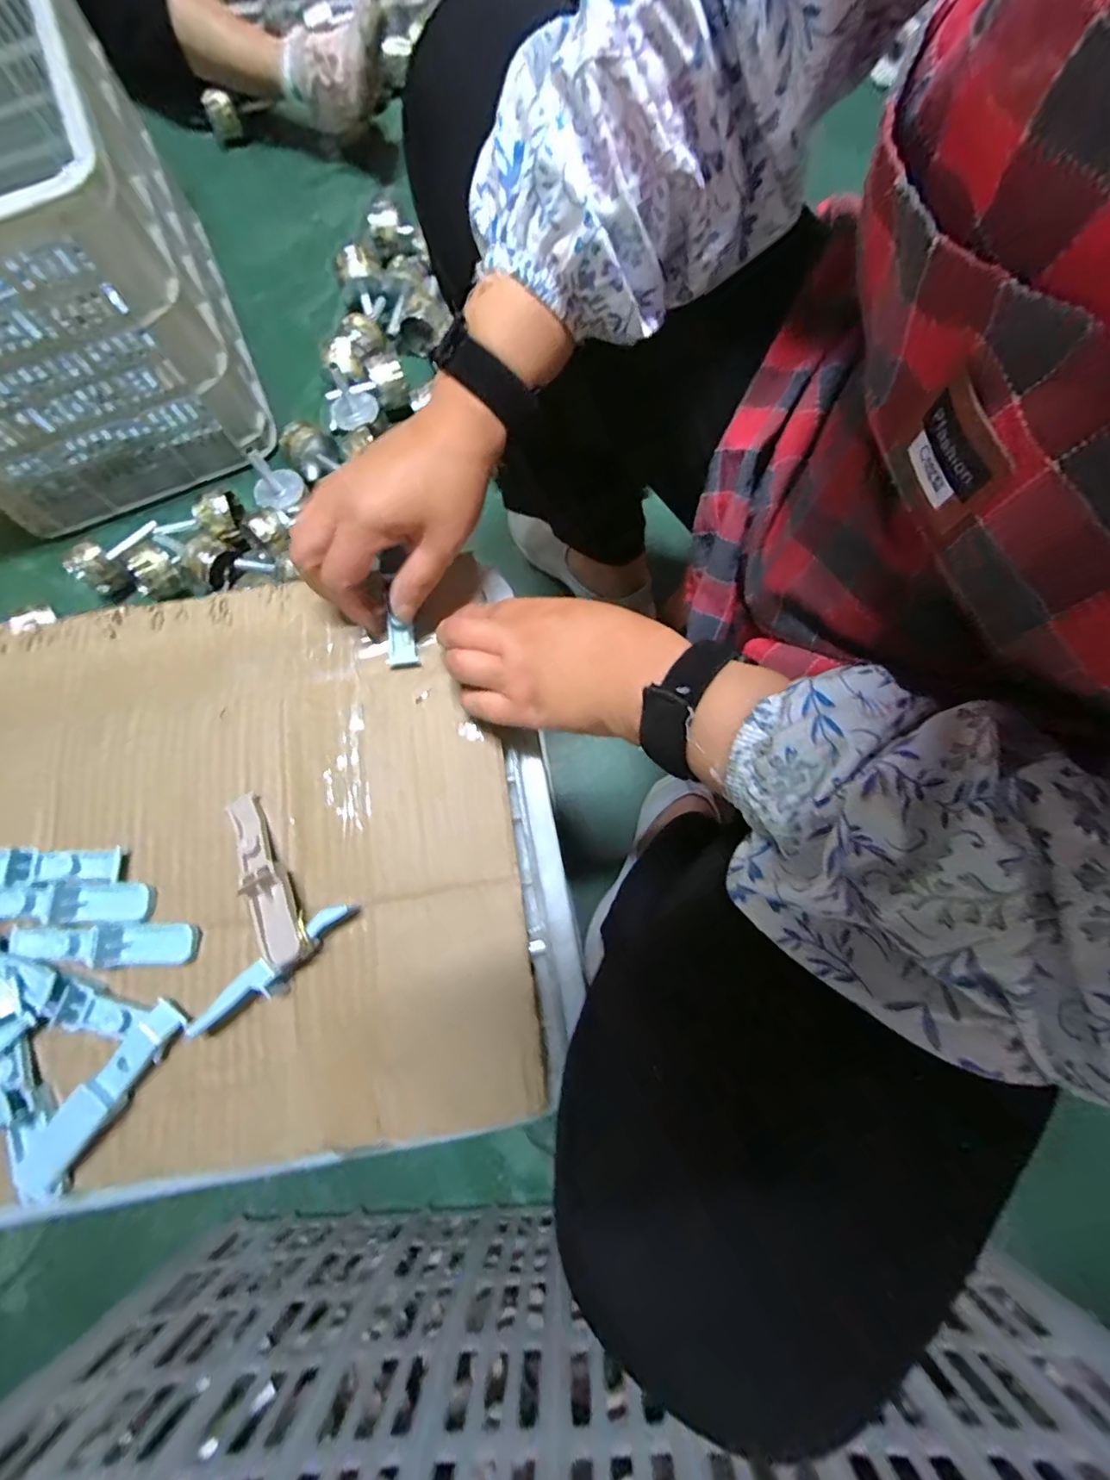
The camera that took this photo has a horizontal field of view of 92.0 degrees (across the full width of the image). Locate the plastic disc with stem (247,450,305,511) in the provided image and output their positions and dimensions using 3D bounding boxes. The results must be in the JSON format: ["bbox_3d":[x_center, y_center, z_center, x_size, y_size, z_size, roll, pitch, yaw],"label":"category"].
[{"bbox_3d":[-0.349,-0.320,0.662,0.054,0.046,0.059,0,76,1],"label":"plastic disc with stem"}]

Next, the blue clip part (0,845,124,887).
[{"bbox_3d":[-0.299,0.072,0.307,0.096,0.014,0.022,-2,76,1],"label":"blue clip part"}]

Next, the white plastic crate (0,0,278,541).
[{"bbox_3d":[-0.643,-0.586,0.639,0.369,0.309,0.519,-24,77,-4],"label":"white plastic crate"}]

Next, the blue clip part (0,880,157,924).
[{"bbox_3d":[-0.277,0.090,0.298,0.098,0.007,0.022,-1,76,1],"label":"blue clip part"}]

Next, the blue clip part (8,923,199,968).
[{"bbox_3d":[-0.248,0.112,0.293,0.095,0.007,0.020,1,76,2],"label":"blue clip part"}]

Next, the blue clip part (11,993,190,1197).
[{"bbox_3d":[-0.232,0.182,0.274,0.024,0.013,0.102,38,80,10],"label":"blue clip part"}]

